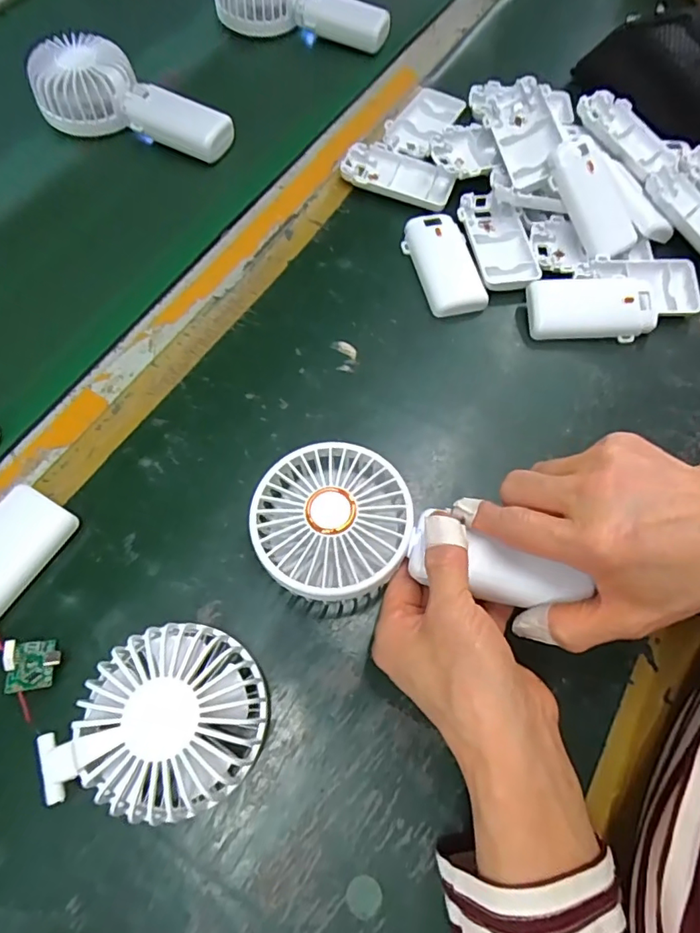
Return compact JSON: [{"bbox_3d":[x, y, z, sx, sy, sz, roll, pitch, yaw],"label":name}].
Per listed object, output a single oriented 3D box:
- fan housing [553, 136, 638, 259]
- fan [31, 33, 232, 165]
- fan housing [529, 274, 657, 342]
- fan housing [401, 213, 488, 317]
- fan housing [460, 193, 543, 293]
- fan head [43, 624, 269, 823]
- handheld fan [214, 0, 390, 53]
[{"bbox_3d":[0.189,-0.206,0.399,0.046,0.015,0.090,-38,104,-17],"label":"fan housing"},{"bbox_3d":[-0.188,-0.321,0.464,0.179,0.055,0.076,16,66,4],"label":"fan"},{"bbox_3d":[0.178,-0.119,0.384,0.088,0.020,0.047,3,66,-2],"label":"fan housing"},{"bbox_3d":[0.074,-0.158,0.406,0.044,0.014,0.091,-15,68,-9],"label":"fan housing"},{"bbox_3d":[0.120,-0.180,0.417,0.050,0.014,0.097,-9,67,-7],"label":"fan housing"},{"bbox_3d":[-0.090,0.120,0.255,0.097,0.047,0.084,11,66,2],"label":"fan head"},{"bbox_3d":[-0.049,-0.478,0.532,0.182,0.041,0.066,12,66,2],"label":"handheld fan"}]

